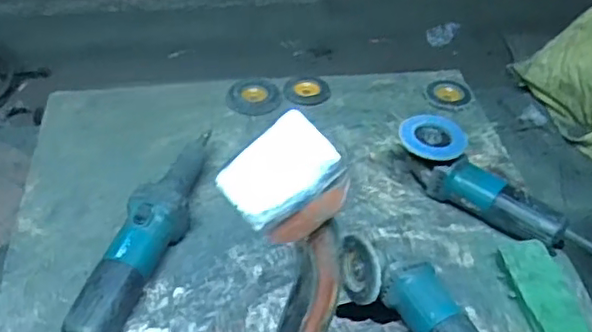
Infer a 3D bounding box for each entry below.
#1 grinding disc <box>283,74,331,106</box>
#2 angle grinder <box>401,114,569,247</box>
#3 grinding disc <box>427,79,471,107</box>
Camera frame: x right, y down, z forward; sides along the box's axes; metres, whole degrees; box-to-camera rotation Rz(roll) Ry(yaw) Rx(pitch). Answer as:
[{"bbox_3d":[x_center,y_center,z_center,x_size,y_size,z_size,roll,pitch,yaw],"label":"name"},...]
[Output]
[{"bbox_3d":[0.020,-0.137,1.124,0.082,0.016,0.071,0,57,-8],"label":"grinding disc"},{"bbox_3d":[0.256,0.029,0.894,0.086,0.081,0.267,-33,63,-33],"label":"angle grinder"},{"bbox_3d":[0.277,-0.133,1.125,0.082,0.009,0.082,1,44,-1],"label":"grinding disc"}]

